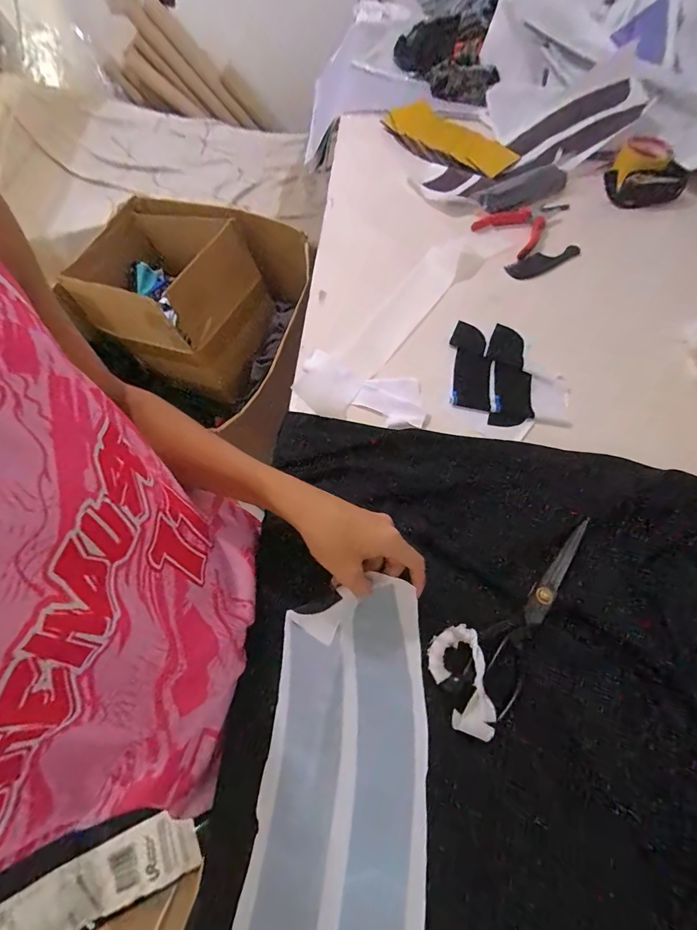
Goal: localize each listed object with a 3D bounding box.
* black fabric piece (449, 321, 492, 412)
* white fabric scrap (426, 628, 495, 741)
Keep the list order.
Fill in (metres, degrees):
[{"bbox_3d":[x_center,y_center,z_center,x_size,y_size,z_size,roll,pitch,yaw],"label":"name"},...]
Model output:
[{"bbox_3d":[0.169,-0.140,0.558,0.050,0.009,0.152,6,57,6],"label":"black fabric piece"},{"bbox_3d":[0.100,0.194,0.361,0.049,0.013,0.089,-1,63,0],"label":"white fabric scrap"}]

